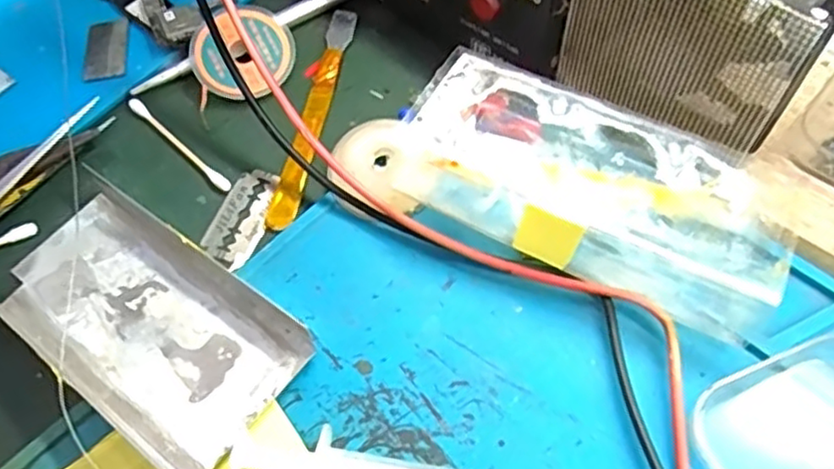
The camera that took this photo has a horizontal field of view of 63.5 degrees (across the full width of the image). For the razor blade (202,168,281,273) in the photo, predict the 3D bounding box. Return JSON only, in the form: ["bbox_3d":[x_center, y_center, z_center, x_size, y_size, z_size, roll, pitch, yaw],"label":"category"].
[{"bbox_3d":[-0.070,-0.007,0.273,0.021,0.004,0.044,17,64,9],"label":"razor blade"}]

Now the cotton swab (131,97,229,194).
[{"bbox_3d":[-0.104,-0.040,0.293,0.068,0.004,0.006,38,68,24],"label":"cotton swab"}]

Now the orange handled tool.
[{"bbox_3d":[-0.046,-0.055,0.295,0.014,0.005,0.117,7,60,9],"label":"orange handled tool"}]

